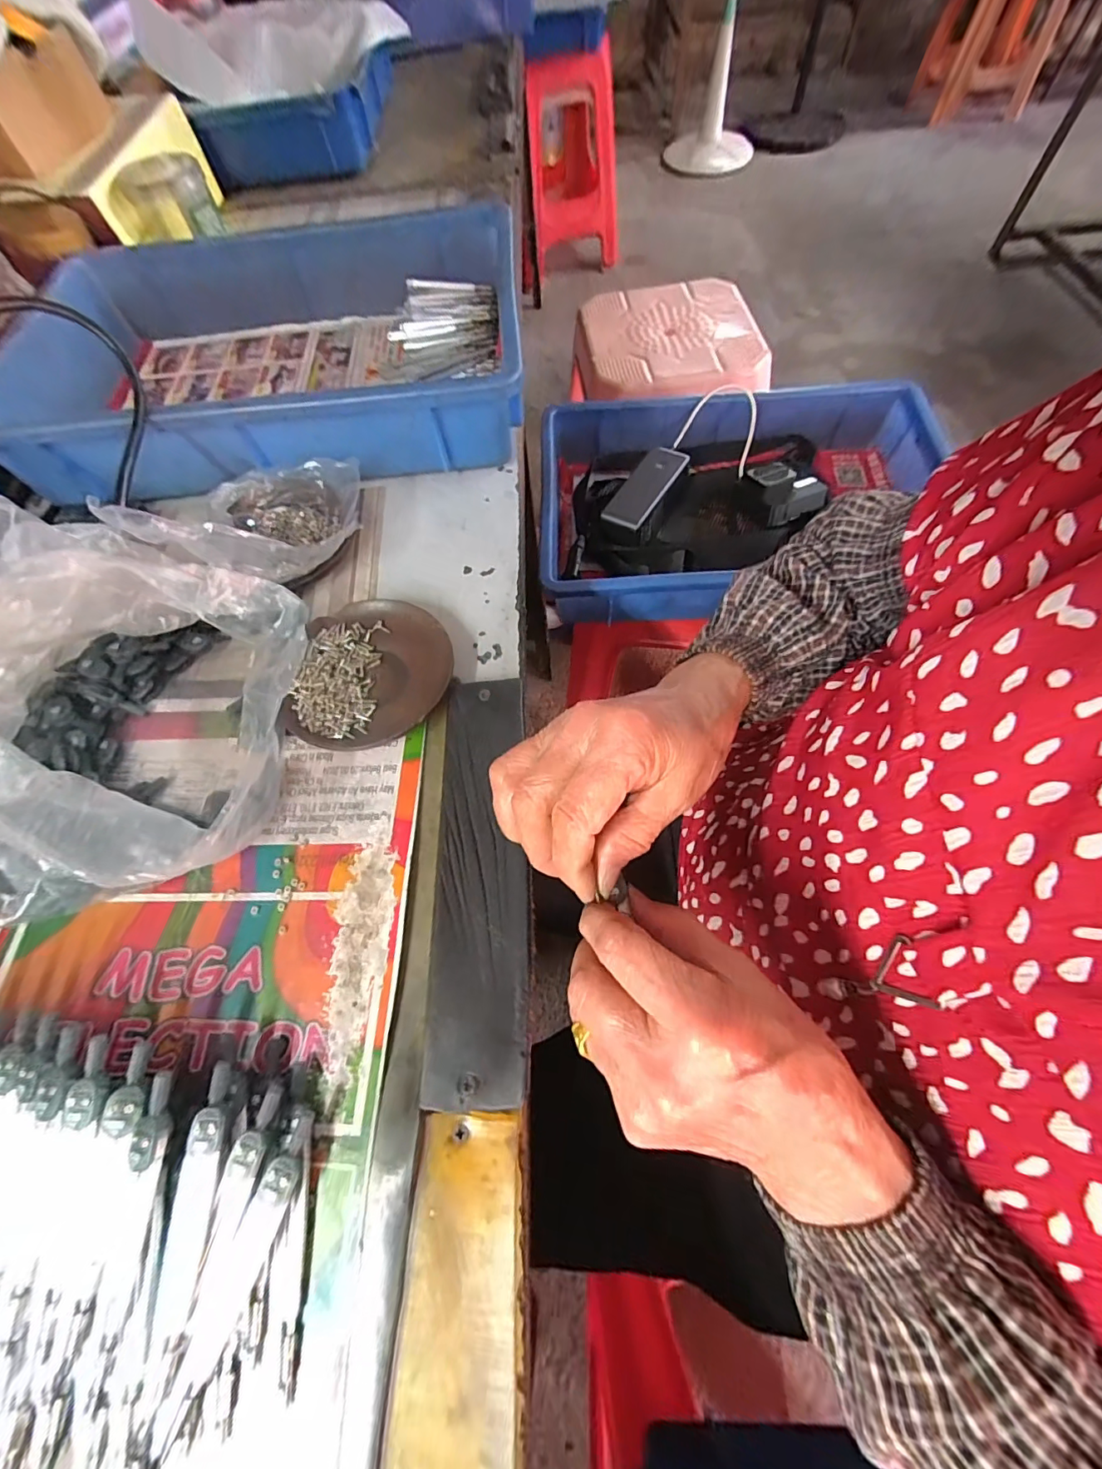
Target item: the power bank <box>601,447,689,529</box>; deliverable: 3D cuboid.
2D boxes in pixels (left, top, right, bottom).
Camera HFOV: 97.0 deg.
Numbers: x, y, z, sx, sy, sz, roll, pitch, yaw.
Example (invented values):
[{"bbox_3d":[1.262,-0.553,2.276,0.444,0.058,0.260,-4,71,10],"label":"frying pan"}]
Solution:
[{"bbox_3d":[0.112,-0.283,0.553,0.048,0.012,0.125,30,72,21],"label":"power bank"}]

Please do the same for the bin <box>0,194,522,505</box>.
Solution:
[{"bbox_3d":[-0.255,-0.341,0.440,0.435,0.078,0.296,-5,65,2],"label":"bin"}]

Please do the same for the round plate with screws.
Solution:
[{"bbox_3d":[-0.117,-0.040,0.327,0.100,0.017,0.108,-2,65,3],"label":"round plate with screws"}]

